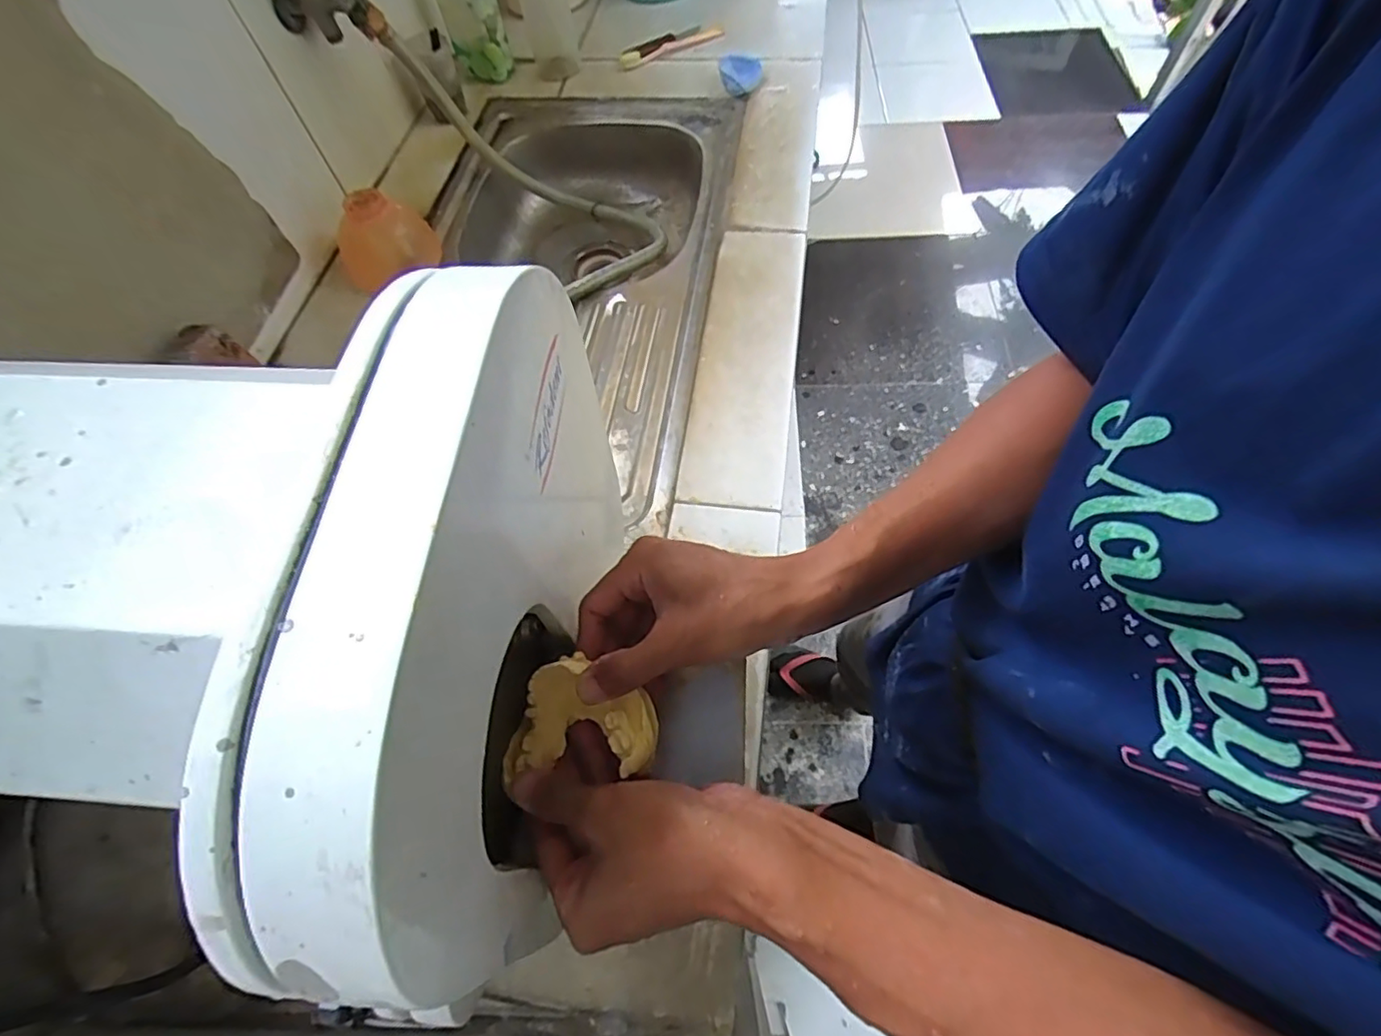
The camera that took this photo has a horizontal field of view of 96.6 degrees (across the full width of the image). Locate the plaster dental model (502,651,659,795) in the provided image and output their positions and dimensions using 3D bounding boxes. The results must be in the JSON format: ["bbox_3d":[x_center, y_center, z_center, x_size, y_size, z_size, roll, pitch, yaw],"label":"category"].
[{"bbox_3d":[-0.056,0.100,0.314,0.078,0.025,0.058,-4,62,2],"label":"plaster dental model"}]

